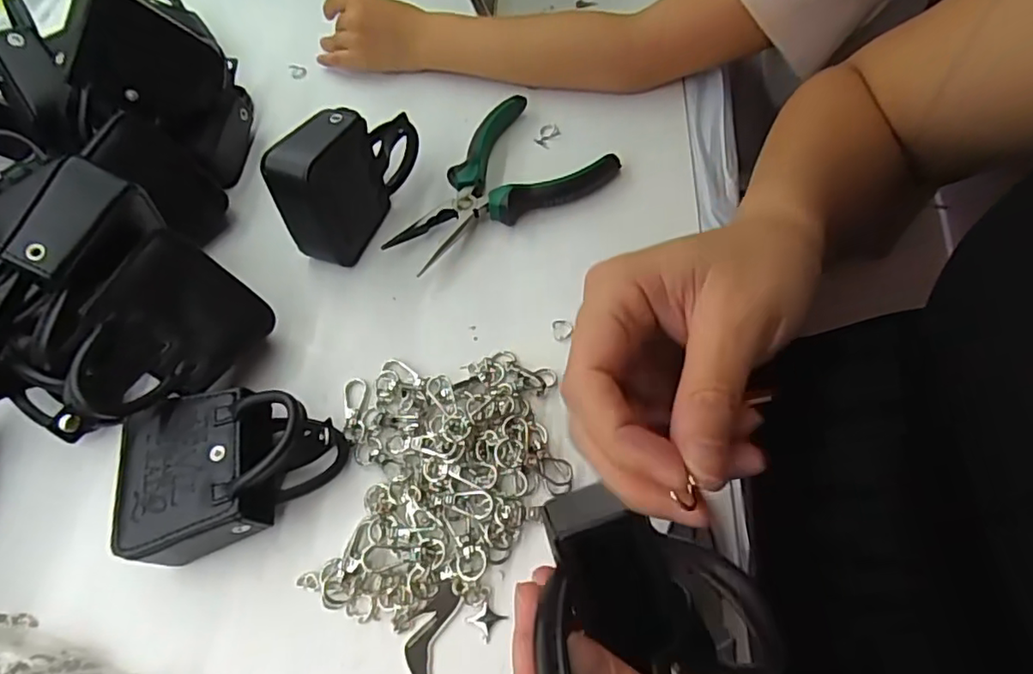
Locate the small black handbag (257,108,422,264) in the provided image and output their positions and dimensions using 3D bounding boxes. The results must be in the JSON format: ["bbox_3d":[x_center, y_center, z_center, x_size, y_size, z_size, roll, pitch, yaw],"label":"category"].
[{"bbox_3d":[-0.103,-0.105,0.374,0.043,0.072,0.105,18,63,14],"label":"small black handbag"}]

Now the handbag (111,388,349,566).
[{"bbox_3d":[-0.140,0.062,0.294,0.098,0.050,0.073,-14,61,-4],"label":"handbag"}]

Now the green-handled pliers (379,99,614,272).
[{"bbox_3d":[-0.012,-0.094,0.390,0.095,0.021,0.145,35,68,21],"label":"green-handled pliers"}]

